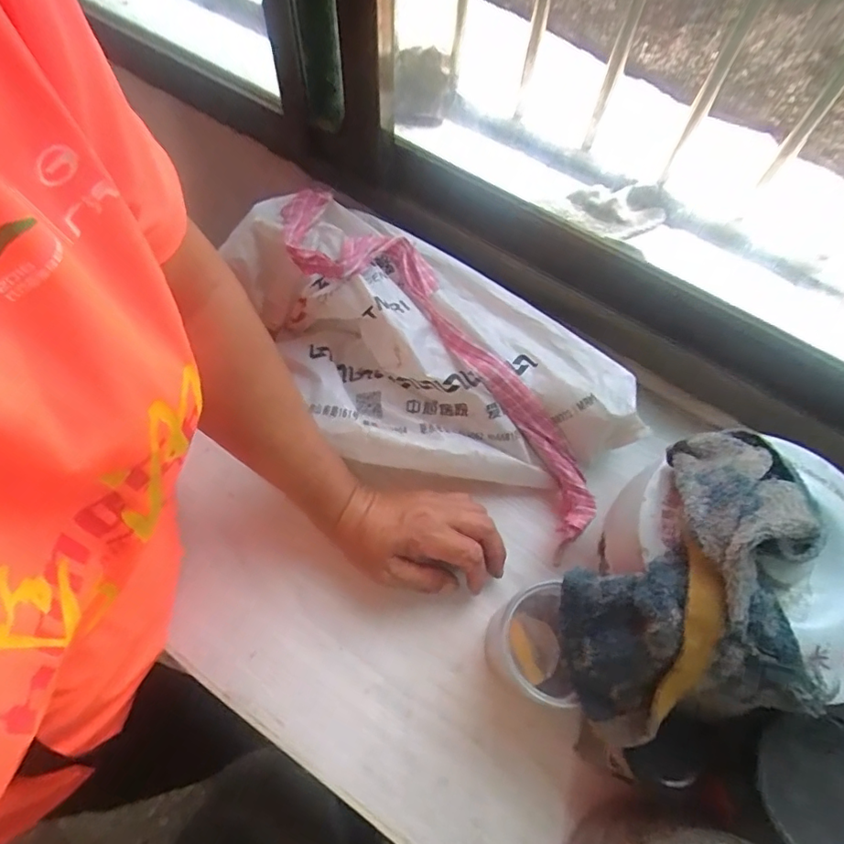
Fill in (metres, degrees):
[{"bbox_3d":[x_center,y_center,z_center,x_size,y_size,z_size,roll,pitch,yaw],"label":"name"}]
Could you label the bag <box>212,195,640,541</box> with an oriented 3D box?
[{"bbox_3d":[-0.004,-0.060,0.496,0.396,0.125,0.234,36,68,14],"label":"bag"}]

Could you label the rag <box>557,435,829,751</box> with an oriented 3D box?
[{"bbox_3d":[0.164,0.100,0.330,0.138,0.114,0.169,1,64,-2],"label":"rag"}]

